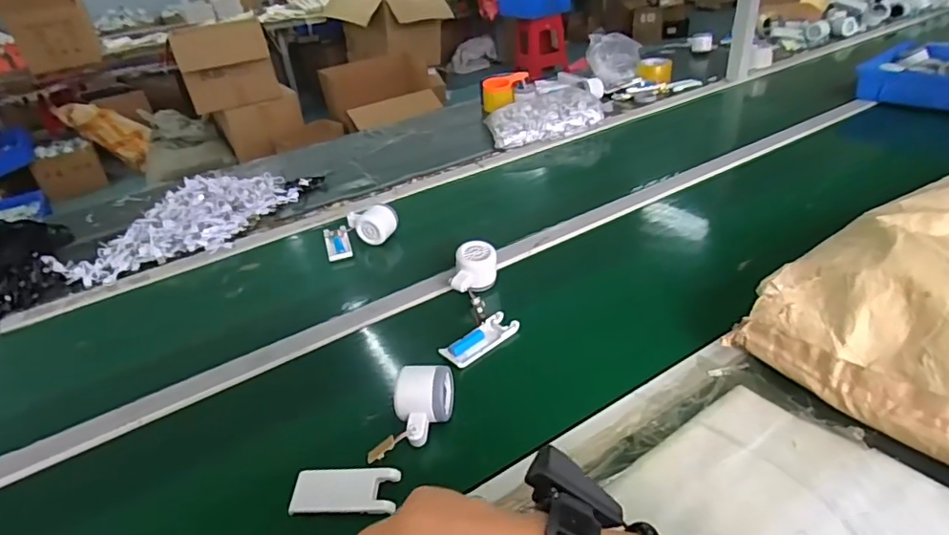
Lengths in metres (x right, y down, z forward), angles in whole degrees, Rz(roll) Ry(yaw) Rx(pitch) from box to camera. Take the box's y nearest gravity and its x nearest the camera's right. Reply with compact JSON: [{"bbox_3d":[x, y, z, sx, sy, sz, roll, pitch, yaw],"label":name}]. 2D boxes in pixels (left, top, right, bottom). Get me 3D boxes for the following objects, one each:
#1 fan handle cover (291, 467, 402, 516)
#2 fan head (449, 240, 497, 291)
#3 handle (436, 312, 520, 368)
[{"bbox_3d":[-0.122,0.209,0.504,0.100,0.007,0.039,-4,65,8],"label":"fan handle cover"},{"bbox_3d":[0.001,0.004,0.759,0.056,0.057,0.067,1,34,12],"label":"fan head"},{"bbox_3d":[0.008,0.091,0.673,0.102,0.012,0.043,-31,40,-32],"label":"handle"}]

